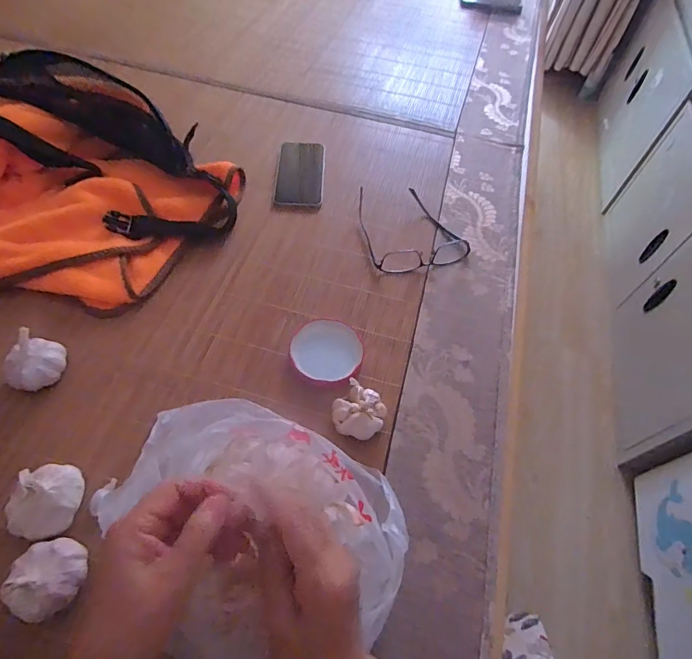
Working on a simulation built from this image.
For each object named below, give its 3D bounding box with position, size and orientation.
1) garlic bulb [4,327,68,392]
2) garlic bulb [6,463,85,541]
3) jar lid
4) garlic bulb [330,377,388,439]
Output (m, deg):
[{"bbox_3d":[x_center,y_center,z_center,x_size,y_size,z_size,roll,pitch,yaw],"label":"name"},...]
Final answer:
[{"bbox_3d":[-0.319,0.034,0.448,0.046,0.042,0.057,26,59,11],"label":"garlic bulb"},{"bbox_3d":[-0.257,0.147,0.378,0.050,0.050,0.062,14,57,4],"label":"garlic bulb"},{"bbox_3d":[-0.021,0.025,0.490,0.079,0.014,0.086,1,55,-2],"label":"jar lid"},{"bbox_3d":[0.014,0.085,0.443,0.052,0.034,0.055,28,59,12],"label":"garlic bulb"}]

